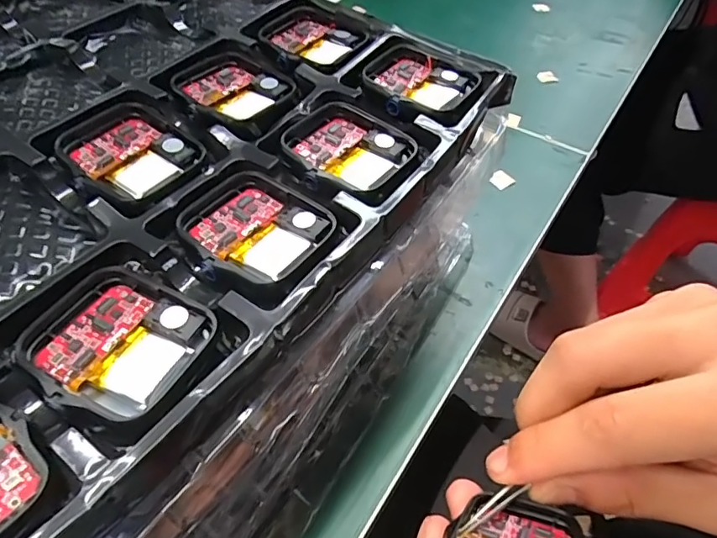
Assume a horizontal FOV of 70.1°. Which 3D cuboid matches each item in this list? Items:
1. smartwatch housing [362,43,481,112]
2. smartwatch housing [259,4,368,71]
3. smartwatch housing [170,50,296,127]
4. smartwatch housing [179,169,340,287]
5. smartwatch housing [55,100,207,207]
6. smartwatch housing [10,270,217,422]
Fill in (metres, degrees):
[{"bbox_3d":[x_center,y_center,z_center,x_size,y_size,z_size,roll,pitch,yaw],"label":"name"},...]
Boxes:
[{"bbox_3d":[0.026,-0.078,0.208,0.042,0.009,0.033,20,52,15],"label":"smartwatch housing"},{"bbox_3d":[-0.021,-0.103,0.228,0.047,0.008,0.038,31,56,23],"label":"smartwatch housing"},{"bbox_3d":[-0.050,-0.072,0.203,0.045,0.006,0.038,25,54,19],"label":"smartwatch housing"},{"bbox_3d":[-0.033,-0.014,0.160,0.042,0.006,0.036,28,55,21],"label":"smartwatch housing"},{"bbox_3d":[-0.080,-0.041,0.177,0.042,0.009,0.036,22,53,17],"label":"smartwatch housing"},{"bbox_3d":[-0.063,0.018,0.133,0.039,0.008,0.037,26,54,19],"label":"smartwatch housing"}]

